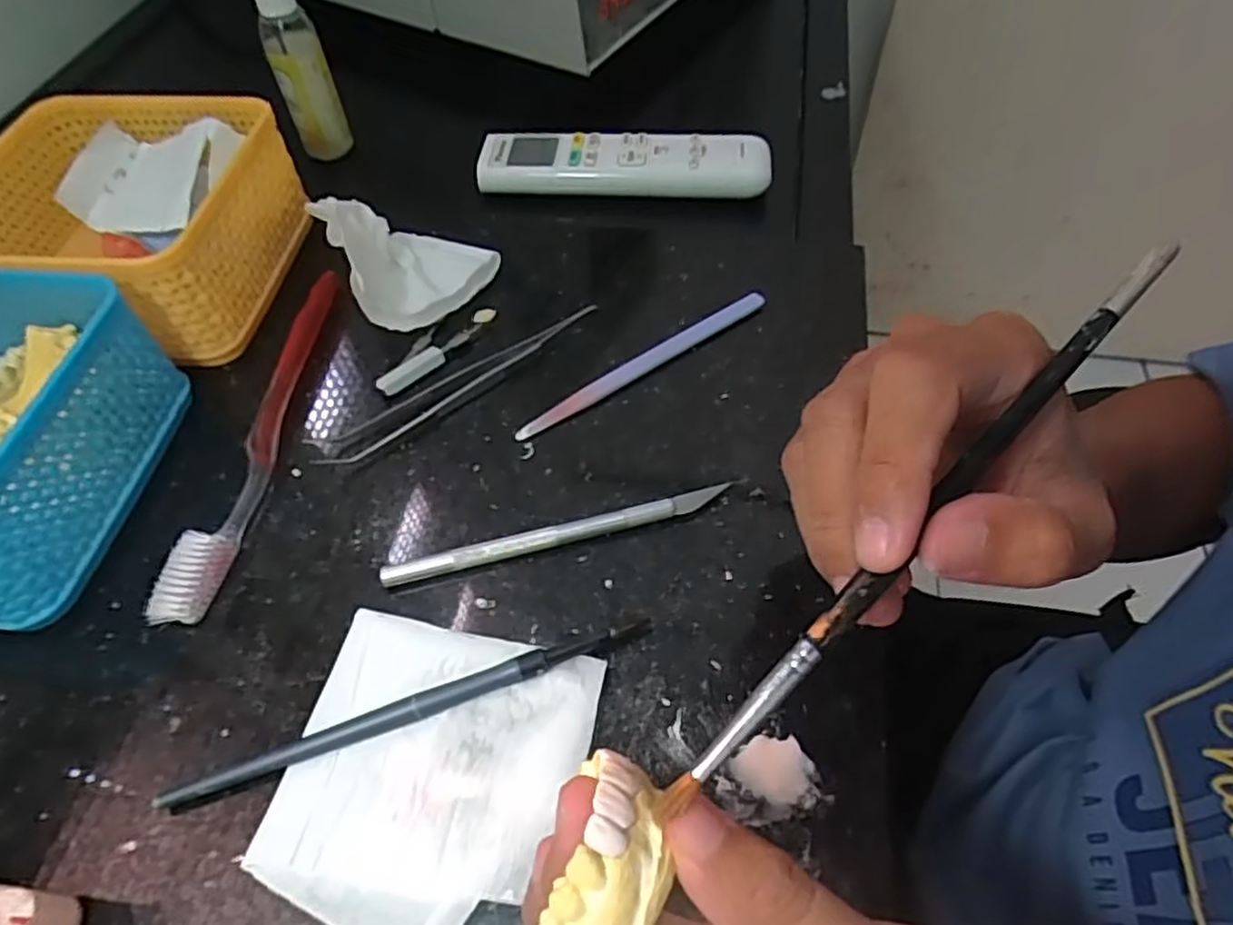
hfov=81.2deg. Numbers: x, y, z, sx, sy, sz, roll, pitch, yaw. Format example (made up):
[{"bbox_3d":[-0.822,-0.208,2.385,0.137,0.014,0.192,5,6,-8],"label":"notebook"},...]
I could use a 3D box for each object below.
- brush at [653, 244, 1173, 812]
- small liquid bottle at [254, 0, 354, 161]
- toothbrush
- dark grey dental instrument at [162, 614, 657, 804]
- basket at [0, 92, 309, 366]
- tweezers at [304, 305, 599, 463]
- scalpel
[{"bbox_3d":[0.075,0.011,0.167,0.184,0.009,0.007,-45,64,-9],"label":"brush"},{"bbox_3d":[-0.197,-0.246,0.451,0.034,0.109,0.026,-19,56,-12],"label":"small liquid bottle"},{"bbox_3d":[-0.152,-0.016,0.316,0.018,0.014,0.183,5,54,5],"label":"toothbrush"},{"bbox_3d":[-0.066,0.083,0.244,0.163,0.007,0.008,-17,56,-11],"label":"dark grey dental instrument"},{"bbox_3d":[-0.242,-0.117,0.361,0.134,0.065,0.133,5,54,4],"label":"basket"},{"bbox_3d":[-0.071,-0.038,0.328,0.143,0.010,0.021,-28,58,-18],"label":"tweezers"},{"bbox_3d":[-0.022,0.028,0.282,0.137,0.008,0.009,-12,55,-8],"label":"scalpel"}]

